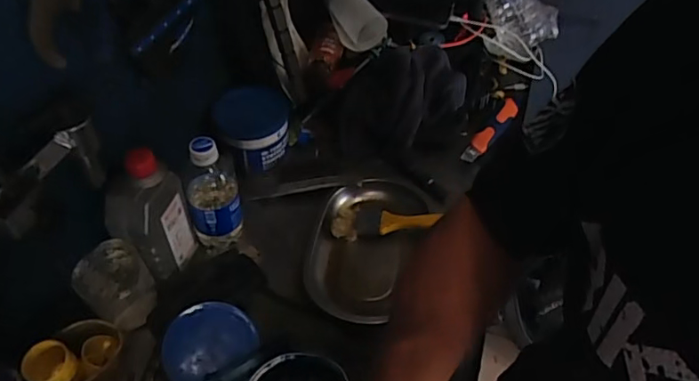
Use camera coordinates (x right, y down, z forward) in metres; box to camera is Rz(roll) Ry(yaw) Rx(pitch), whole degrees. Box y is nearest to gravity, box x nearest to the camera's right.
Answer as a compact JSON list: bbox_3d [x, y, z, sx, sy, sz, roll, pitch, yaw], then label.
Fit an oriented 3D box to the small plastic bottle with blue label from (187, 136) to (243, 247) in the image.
[{"bbox_3d":[-0.166,0.004,0.655,0.063,0.158,0.054,-15,50,-12],"label":"small plastic bottle with blue label"}]

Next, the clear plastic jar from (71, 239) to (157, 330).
[{"bbox_3d":[-0.254,0.107,0.594,0.067,0.092,0.054,-31,55,-24],"label":"clear plastic jar"}]

